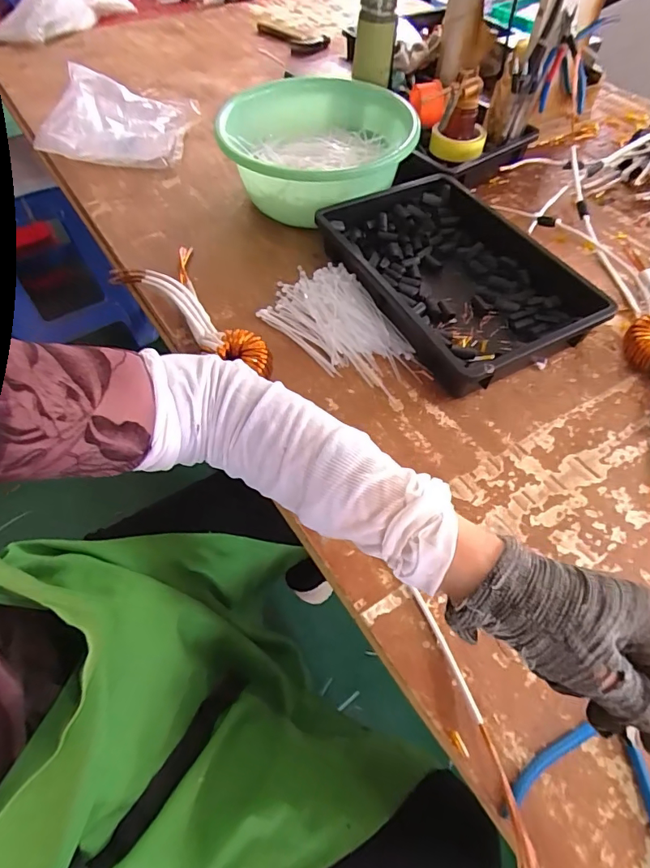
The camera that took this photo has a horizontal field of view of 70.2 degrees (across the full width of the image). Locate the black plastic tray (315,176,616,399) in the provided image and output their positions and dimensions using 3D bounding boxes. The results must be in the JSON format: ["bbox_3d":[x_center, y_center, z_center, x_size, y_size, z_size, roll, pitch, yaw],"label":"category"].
[{"bbox_3d":[0.186,-0.227,0.657,0.269,0.066,0.366,-24,59,-15],"label":"black plastic tray"}]

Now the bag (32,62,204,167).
[{"bbox_3d":[-0.380,-0.592,0.859,0.259,0.096,0.190,-3,56,-2],"label":"bag"}]

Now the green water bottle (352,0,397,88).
[{"bbox_3d":[0.088,-0.722,0.837,0.069,0.215,0.060,-1,88,-1],"label":"green water bottle"}]

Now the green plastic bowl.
[{"bbox_3d":[-0.007,-0.459,0.761,0.290,0.104,0.303,0,56,0],"label":"green plastic bowl"}]

